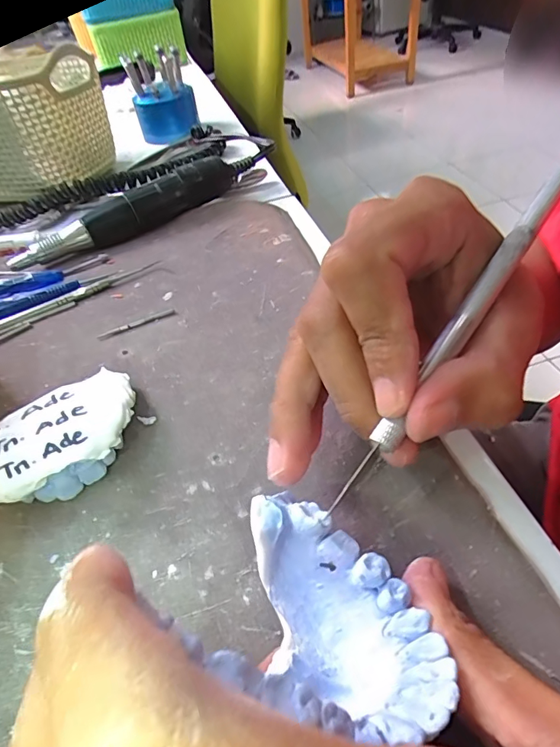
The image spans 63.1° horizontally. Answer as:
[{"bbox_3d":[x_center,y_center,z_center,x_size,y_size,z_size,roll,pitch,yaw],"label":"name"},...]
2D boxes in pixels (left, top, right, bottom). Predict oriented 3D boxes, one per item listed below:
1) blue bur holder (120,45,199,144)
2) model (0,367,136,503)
[{"bbox_3d":[-0.113,-0.270,0.440,0.057,0.067,0.069,-11,45,-3],"label":"blue bur holder"},{"bbox_3d":[-0.085,0.026,0.179,0.046,0.020,0.066,32,58,34],"label":"model"}]

